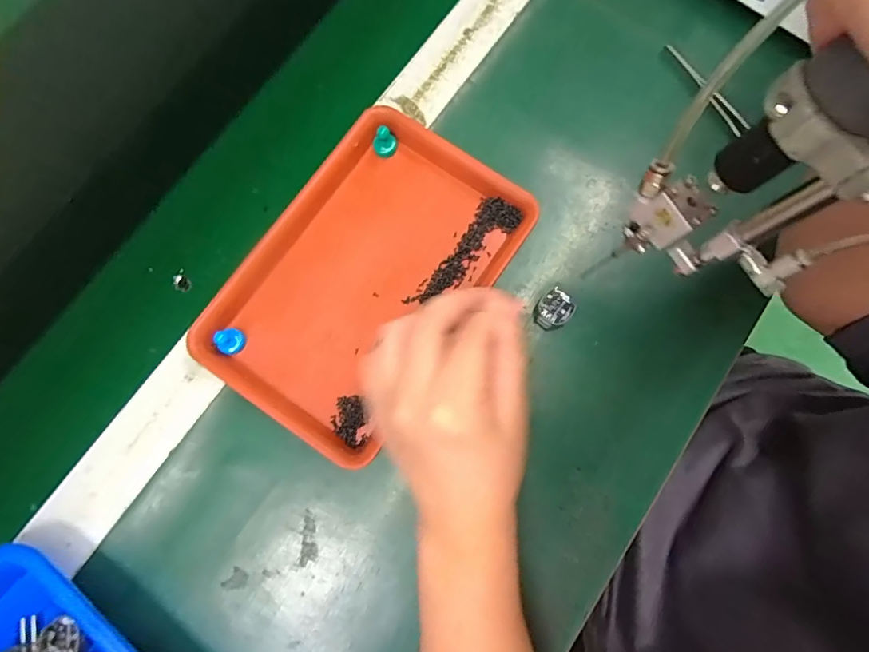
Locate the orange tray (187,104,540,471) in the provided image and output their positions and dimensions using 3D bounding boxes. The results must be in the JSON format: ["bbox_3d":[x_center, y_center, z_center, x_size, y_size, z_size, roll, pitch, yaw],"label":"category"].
[{"bbox_3d":[-0.049,-0.038,0.335,0.152,0.024,0.233,35,80,7],"label":"orange tray"}]

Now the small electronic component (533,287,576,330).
[{"bbox_3d":[0.089,-0.012,0.336,0.024,0.013,0.028,41,81,8],"label":"small electronic component"}]

